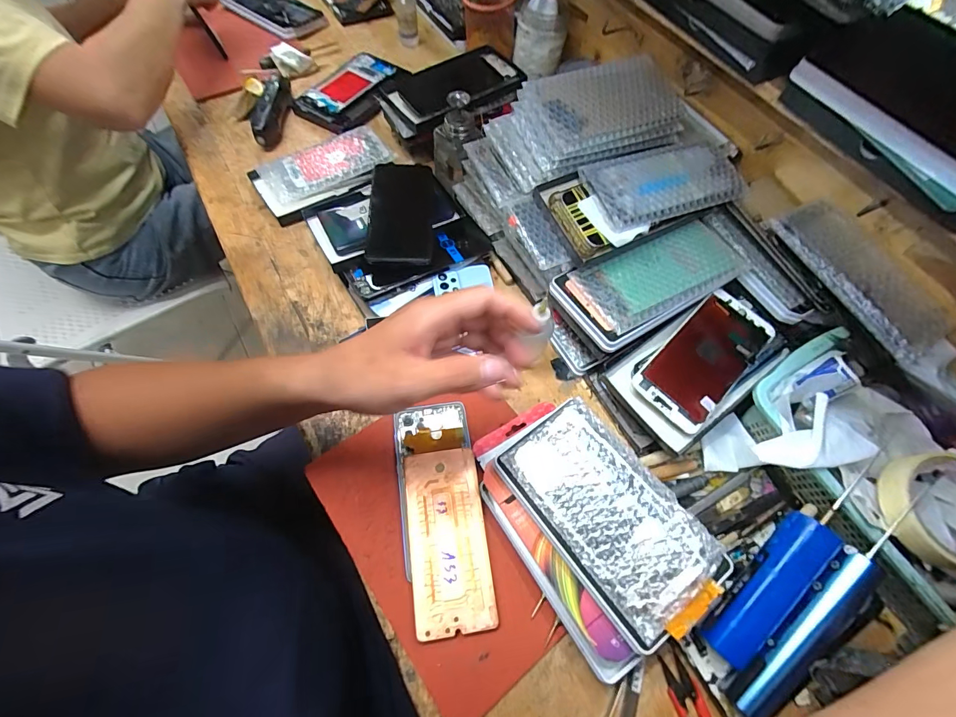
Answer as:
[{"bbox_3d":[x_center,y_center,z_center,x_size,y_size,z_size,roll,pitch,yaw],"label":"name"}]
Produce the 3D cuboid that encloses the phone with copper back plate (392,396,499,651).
[{"bbox_3d":[-0.034,0.140,0.386,0.074,0.017,0.201,-8,64,-6],"label":"phone with copper back plate"}]

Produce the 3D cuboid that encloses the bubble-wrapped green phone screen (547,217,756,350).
[{"bbox_3d":[0.181,-0.084,0.432,0.187,0.018,0.096,-27,68,-8],"label":"bubble-wrapped green phone screen"}]

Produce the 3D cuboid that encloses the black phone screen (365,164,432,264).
[{"bbox_3d":[-0.096,-0.180,0.511,0.075,0.014,0.164,-1,64,-3],"label":"black phone screen"}]

